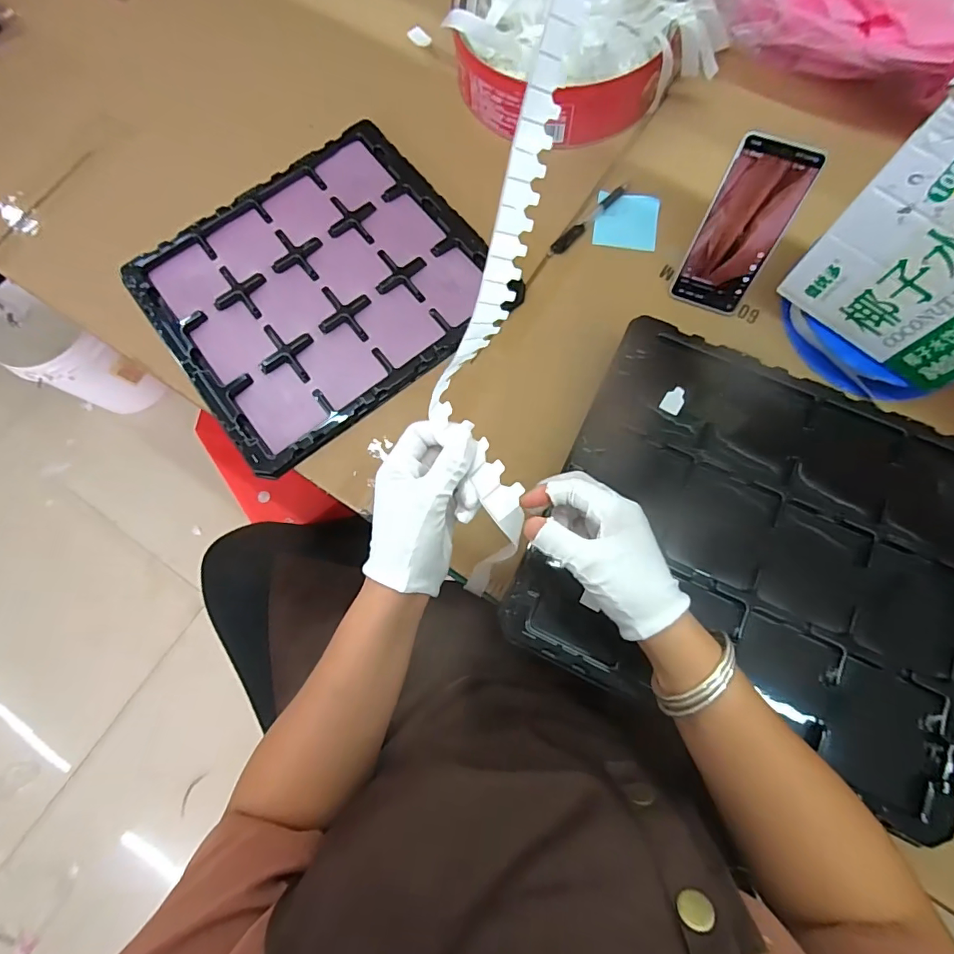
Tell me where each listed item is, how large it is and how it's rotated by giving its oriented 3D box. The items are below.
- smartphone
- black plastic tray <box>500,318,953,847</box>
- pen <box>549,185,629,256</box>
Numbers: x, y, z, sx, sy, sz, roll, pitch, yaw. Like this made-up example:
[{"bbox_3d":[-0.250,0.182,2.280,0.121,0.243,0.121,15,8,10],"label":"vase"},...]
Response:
[{"bbox_3d":[0.275,-0.254,0.511,0.080,0.169,0.014,18,49,6],"label":"smartphone"},{"bbox_3d":[0.257,0.064,0.449,0.373,0.045,0.327,24,78,7],"label":"black plastic tray"},{"bbox_3d":[0.138,-0.321,0.609,0.014,0.011,0.137,44,81,11],"label":"pen"}]

